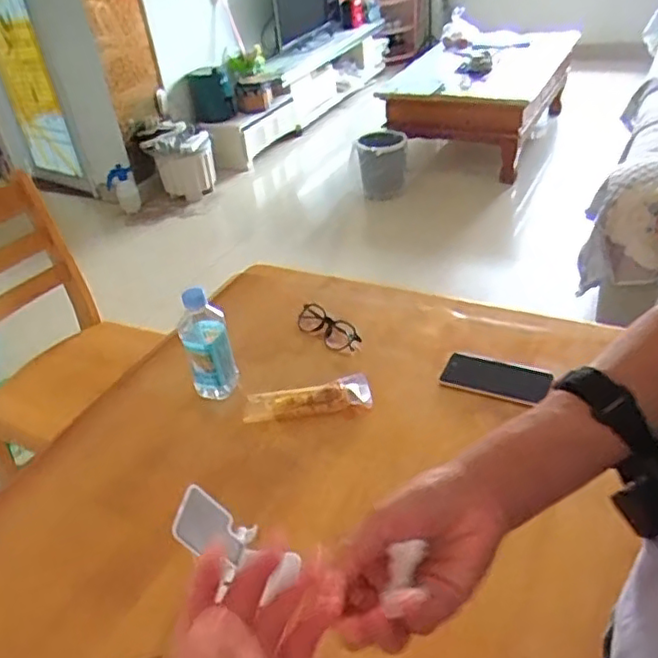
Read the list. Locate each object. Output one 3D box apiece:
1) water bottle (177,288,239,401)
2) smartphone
[{"bbox_3d":[-0.179,0.021,0.932,0.069,0.170,0.060,-16,36,-12],"label":"water bottle"},{"bbox_3d":[0.250,0.070,0.946,0.152,0.010,0.082,12,40,24],"label":"smartphone"}]

